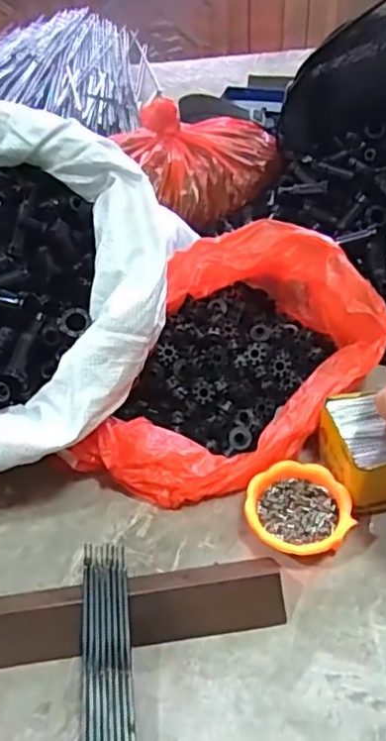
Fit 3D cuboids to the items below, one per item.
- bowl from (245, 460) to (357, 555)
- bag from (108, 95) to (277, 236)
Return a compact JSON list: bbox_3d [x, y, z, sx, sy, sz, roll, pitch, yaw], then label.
[{"bbox_3d":[0.079,0.107,0.463,0.075,0.025,0.074,-3,46,3],"label":"bowl"},{"bbox_3d":[0.014,-0.265,0.756,0.175,0.088,0.151,-27,50,-20],"label":"bag"}]

